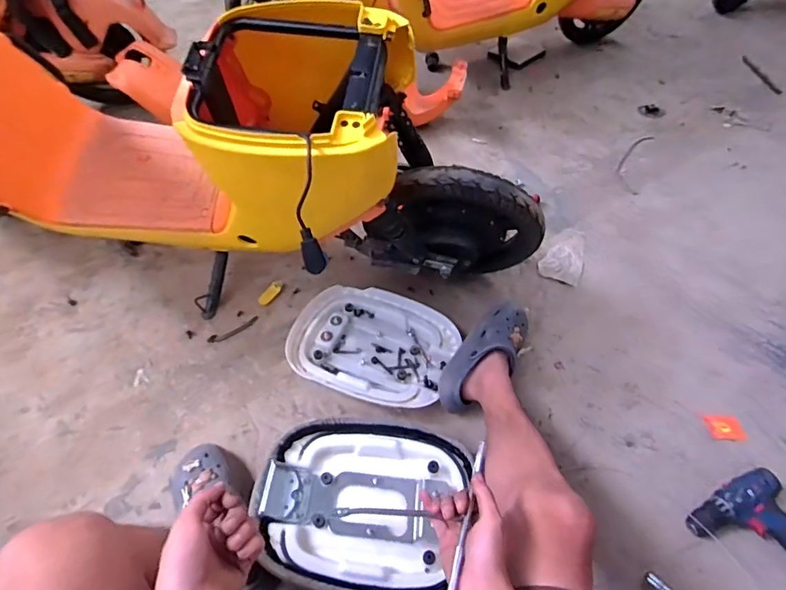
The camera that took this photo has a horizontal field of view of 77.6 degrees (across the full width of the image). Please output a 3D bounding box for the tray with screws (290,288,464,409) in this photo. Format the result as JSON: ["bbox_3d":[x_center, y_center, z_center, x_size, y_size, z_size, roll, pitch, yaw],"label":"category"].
[{"bbox_3d":[-0.043,0.105,1.052,0.352,0.053,0.262,19,53,11],"label":"tray with screws"}]

